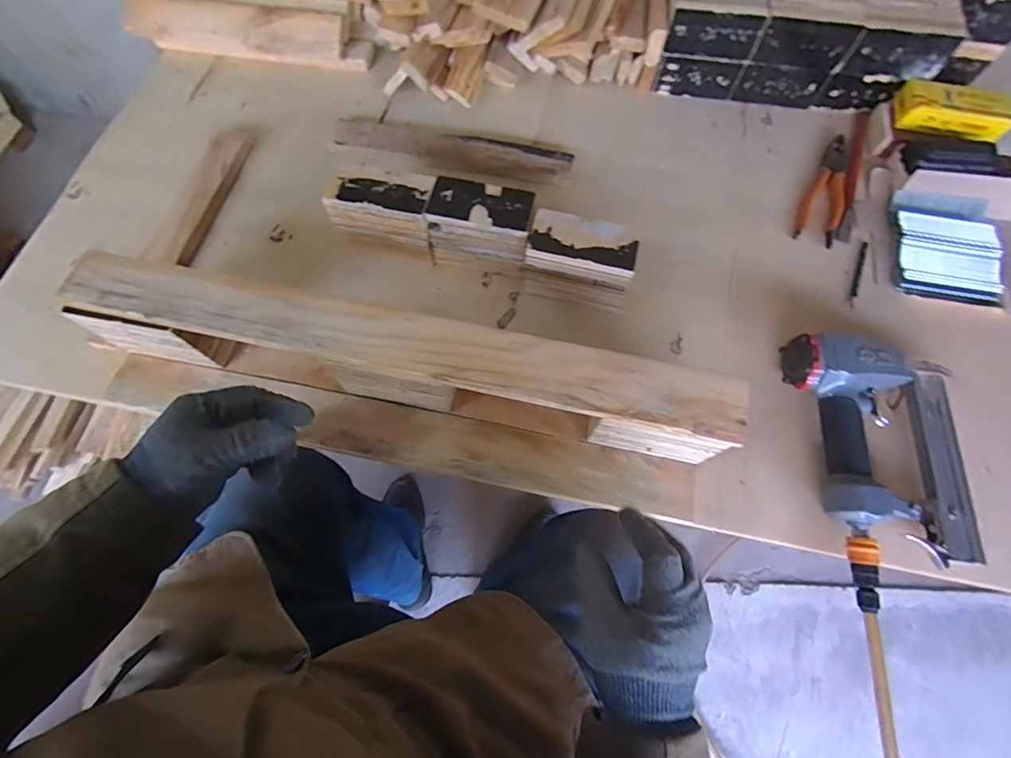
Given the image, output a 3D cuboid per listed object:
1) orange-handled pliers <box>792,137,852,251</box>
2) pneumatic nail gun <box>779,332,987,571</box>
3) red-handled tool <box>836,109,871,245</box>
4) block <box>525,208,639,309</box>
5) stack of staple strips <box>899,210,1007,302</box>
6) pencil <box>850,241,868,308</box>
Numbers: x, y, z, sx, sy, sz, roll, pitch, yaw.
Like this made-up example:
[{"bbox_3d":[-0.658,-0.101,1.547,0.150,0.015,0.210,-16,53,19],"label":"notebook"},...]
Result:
[{"bbox_3d":[0.439,-0.261,0.624,0.050,0.017,0.181,22,70,10],"label":"orange-handled pliers"},{"bbox_3d":[0.401,0.064,0.475,0.155,0.052,0.230,-4,68,-1],"label":"pneumatic nail gun"},{"bbox_3d":[0.485,-0.288,0.635,0.023,0.016,0.240,19,70,9],"label":"red-handled tool"},{"bbox_3d":[0.087,-0.133,0.536,0.124,0.086,0.065,13,69,6],"label":"block"},{"bbox_3d":[0.547,-0.152,0.568,0.110,0.027,0.112,8,68,4],"label":"stack of staple strips"},{"bbox_3d":[0.448,-0.134,0.579,0.009,0.004,0.106,23,70,10],"label":"pencil"}]

